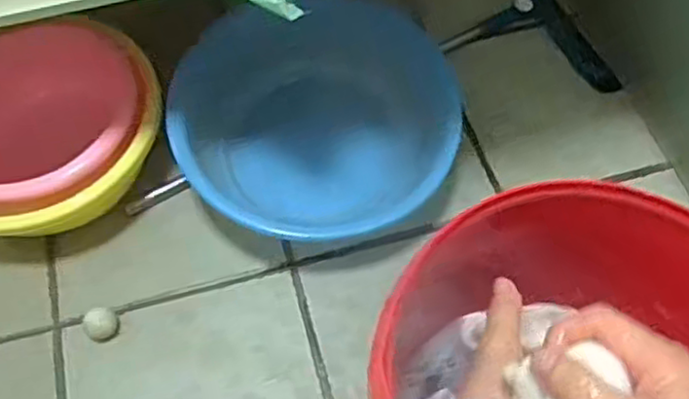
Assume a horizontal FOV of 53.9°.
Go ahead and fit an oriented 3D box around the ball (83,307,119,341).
[{"bbox_3d":[-0.296,0.154,0.828,0.038,0.031,0.037,0,60,0],"label":"ball"}]

